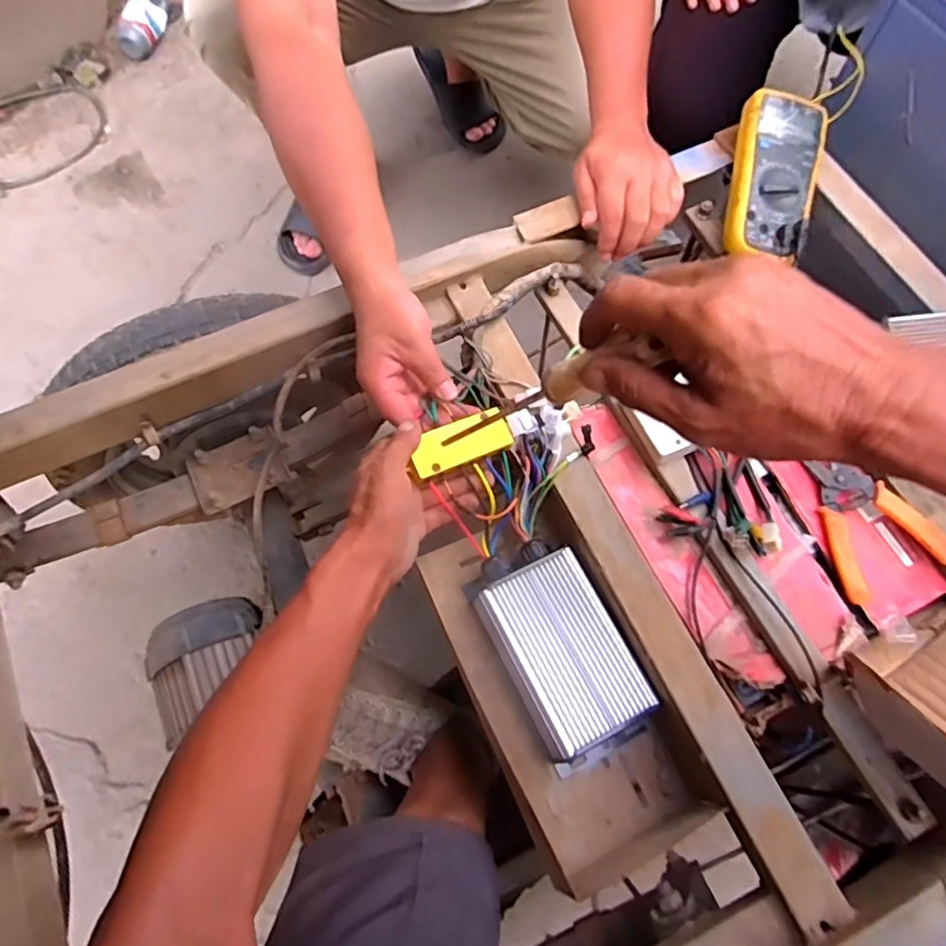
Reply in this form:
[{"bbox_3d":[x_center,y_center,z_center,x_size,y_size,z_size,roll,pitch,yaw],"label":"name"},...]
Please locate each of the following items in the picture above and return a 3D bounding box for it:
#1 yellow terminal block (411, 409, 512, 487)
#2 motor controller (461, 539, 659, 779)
[{"bbox_3d":[-0.009,-0.027,0.542,0.092,0.020,0.039,-24,93,-20],"label":"yellow terminal block"},{"bbox_3d":[0.076,0.153,0.532,0.099,0.050,0.187,-27,75,-7],"label":"motor controller"}]

